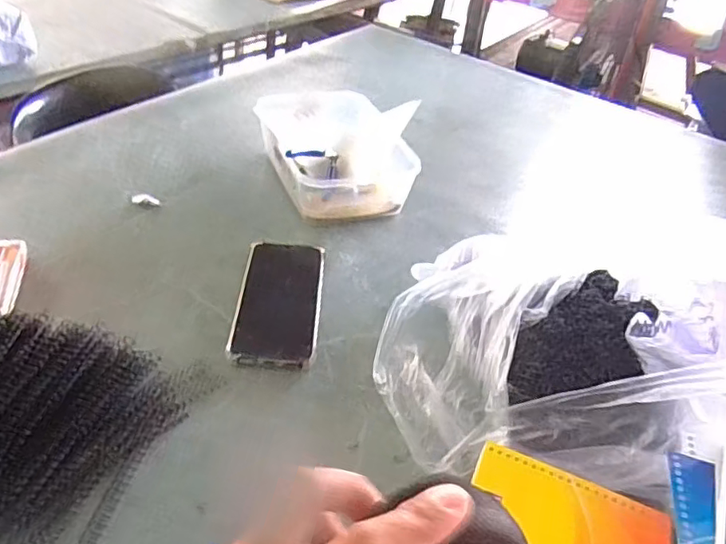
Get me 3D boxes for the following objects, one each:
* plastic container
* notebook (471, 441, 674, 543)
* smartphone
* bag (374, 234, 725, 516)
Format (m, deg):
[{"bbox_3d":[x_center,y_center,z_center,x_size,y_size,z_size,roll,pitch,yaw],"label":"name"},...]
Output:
[{"bbox_3d":[-0.047,-0.163,0.770,0.162,0.078,0.243,-8,42,-18],"label":"plastic container"},{"bbox_3d":[0.134,0.171,0.382,0.129,0.011,0.086,20,41,15],"label":"notebook"},{"bbox_3d":[-0.083,0.029,0.583,0.079,0.016,0.171,4,40,-3],"label":"smartphone"},{"bbox_3d":[0.156,0.063,0.504,0.264,0.118,0.256,20,41,15],"label":"bag"}]

